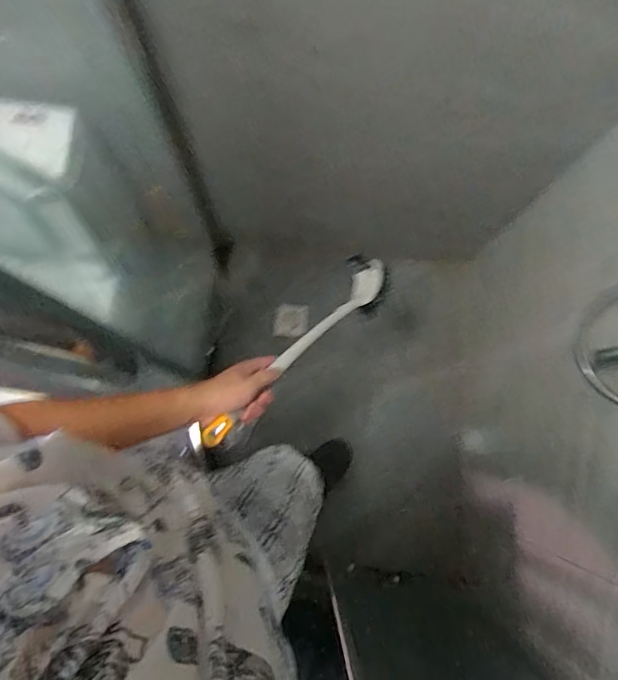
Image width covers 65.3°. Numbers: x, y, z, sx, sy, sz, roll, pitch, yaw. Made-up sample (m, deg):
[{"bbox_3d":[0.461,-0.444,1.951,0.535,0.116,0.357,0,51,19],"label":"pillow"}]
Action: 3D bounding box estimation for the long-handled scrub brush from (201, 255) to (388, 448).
[{"bbox_3d":[-0.008,-0.001,0.747,0.076,0.056,0.444,41,52,8],"label":"long-handled scrub brush"}]

